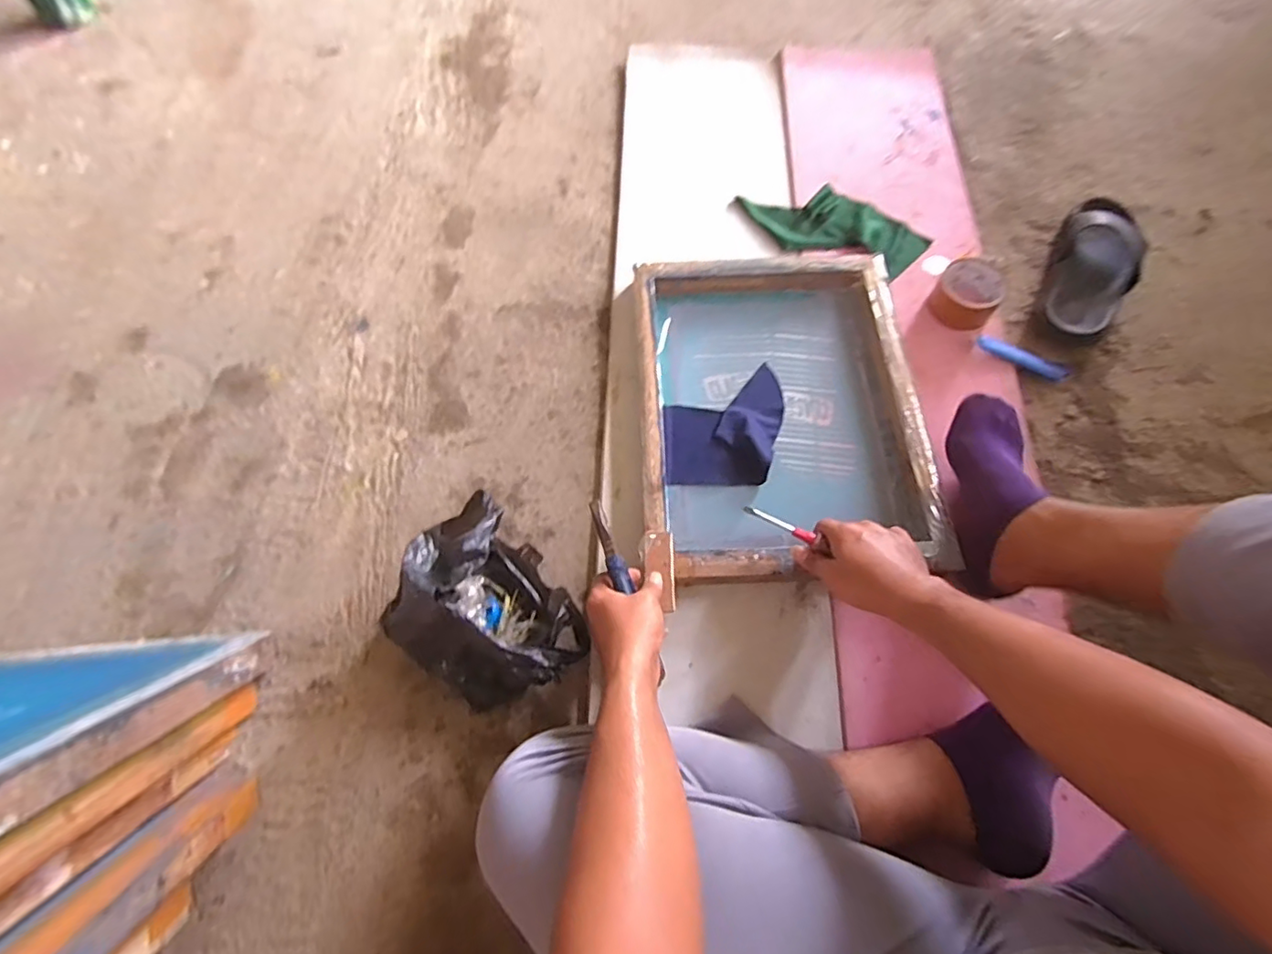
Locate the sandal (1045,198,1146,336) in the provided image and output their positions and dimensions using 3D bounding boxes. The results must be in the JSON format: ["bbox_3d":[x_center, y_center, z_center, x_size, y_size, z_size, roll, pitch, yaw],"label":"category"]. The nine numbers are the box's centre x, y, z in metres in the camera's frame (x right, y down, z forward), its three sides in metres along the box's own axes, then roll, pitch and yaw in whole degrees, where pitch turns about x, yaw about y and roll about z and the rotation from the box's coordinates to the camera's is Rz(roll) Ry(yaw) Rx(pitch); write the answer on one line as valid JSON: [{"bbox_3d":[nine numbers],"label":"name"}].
[{"bbox_3d":[0.673,-0.307,0.845,0.121,0.053,0.259,25,72,10],"label":"sandal"}]

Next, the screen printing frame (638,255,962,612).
[{"bbox_3d":[0.177,-0.092,0.744,0.337,0.057,0.445,-2,69,0],"label":"screen printing frame"}]

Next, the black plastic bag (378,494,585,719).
[{"bbox_3d":[-0.165,0.145,0.626,0.157,0.133,0.198,-37,73,-12],"label":"black plastic bag"}]

